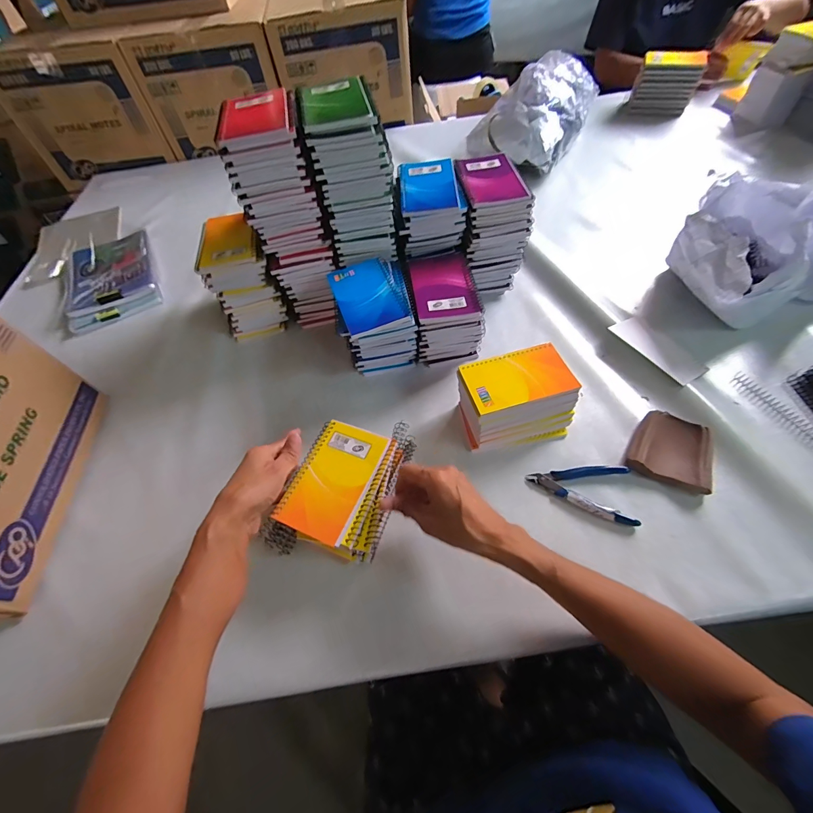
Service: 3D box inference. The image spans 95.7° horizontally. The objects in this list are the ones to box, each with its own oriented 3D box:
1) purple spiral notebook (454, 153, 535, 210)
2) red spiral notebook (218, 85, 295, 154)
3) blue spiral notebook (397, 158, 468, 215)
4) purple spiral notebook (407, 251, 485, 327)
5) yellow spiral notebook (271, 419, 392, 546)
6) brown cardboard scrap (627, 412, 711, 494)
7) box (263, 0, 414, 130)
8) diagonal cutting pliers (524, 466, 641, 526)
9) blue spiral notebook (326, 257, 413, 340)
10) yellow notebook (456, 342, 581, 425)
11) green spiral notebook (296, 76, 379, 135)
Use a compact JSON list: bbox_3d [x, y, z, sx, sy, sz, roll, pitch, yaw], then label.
[{"bbox_3d":[0.126,-0.329,0.539,0.087,0.014,0.132,-9,56,-1],"label":"purple spiral notebook"},{"bbox_3d":[-0.183,-0.354,0.452,0.089,0.014,0.129,-12,56,-3],"label":"red spiral notebook"},{"bbox_3d":[0.034,-0.326,0.540,0.088,0.011,0.122,-5,56,2],"label":"blue spiral notebook"},{"bbox_3d":[0.053,-0.177,0.524,0.088,0.019,0.153,-6,56,2],"label":"purple spiral notebook"},{"bbox_3d":[-0.082,0.077,0.412,0.084,0.006,0.130,17,60,16],"label":"yellow spiral notebook"},{"bbox_3d":[0.327,0.054,0.452,0.087,0.019,0.090,26,62,21],"label":"brown cardboard scrap"},{"bbox_3d":[-0.194,-0.999,1.036,0.331,0.242,0.415,-13,56,-3],"label":"box"},{"bbox_3d":[0.208,0.097,0.442,0.118,0.010,0.071,6,57,9],"label":"diagonal cutting pliers"},{"bbox_3d":[-0.052,-0.149,0.500,0.083,0.017,0.125,-20,57,-8],"label":"blue spiral notebook"},{"bbox_3d":[0.138,-0.034,0.460,0.130,0.010,0.083,-15,56,-5],"label":"yellow notebook"},{"bbox_3d":[-0.086,-0.373,0.452,0.091,0.016,0.116,-13,56,-3],"label":"green spiral notebook"}]

